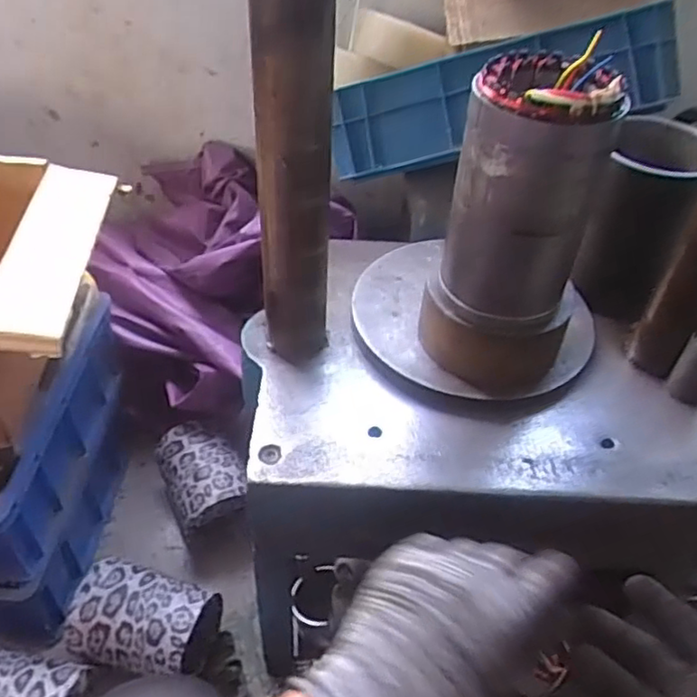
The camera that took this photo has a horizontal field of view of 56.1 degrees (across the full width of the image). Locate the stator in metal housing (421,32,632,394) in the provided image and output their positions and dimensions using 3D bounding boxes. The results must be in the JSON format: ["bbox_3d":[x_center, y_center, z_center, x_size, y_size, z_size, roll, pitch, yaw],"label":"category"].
[{"bbox_3d":[0.153,-0.095,0.608,0.137,0.304,0.124,21,46,17],"label":"stator in metal housing"}]

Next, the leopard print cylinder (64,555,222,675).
[{"bbox_3d":[-0.271,0.363,0.862,0.165,0.113,0.119,12,44,8],"label":"leopard print cylinder"}]

